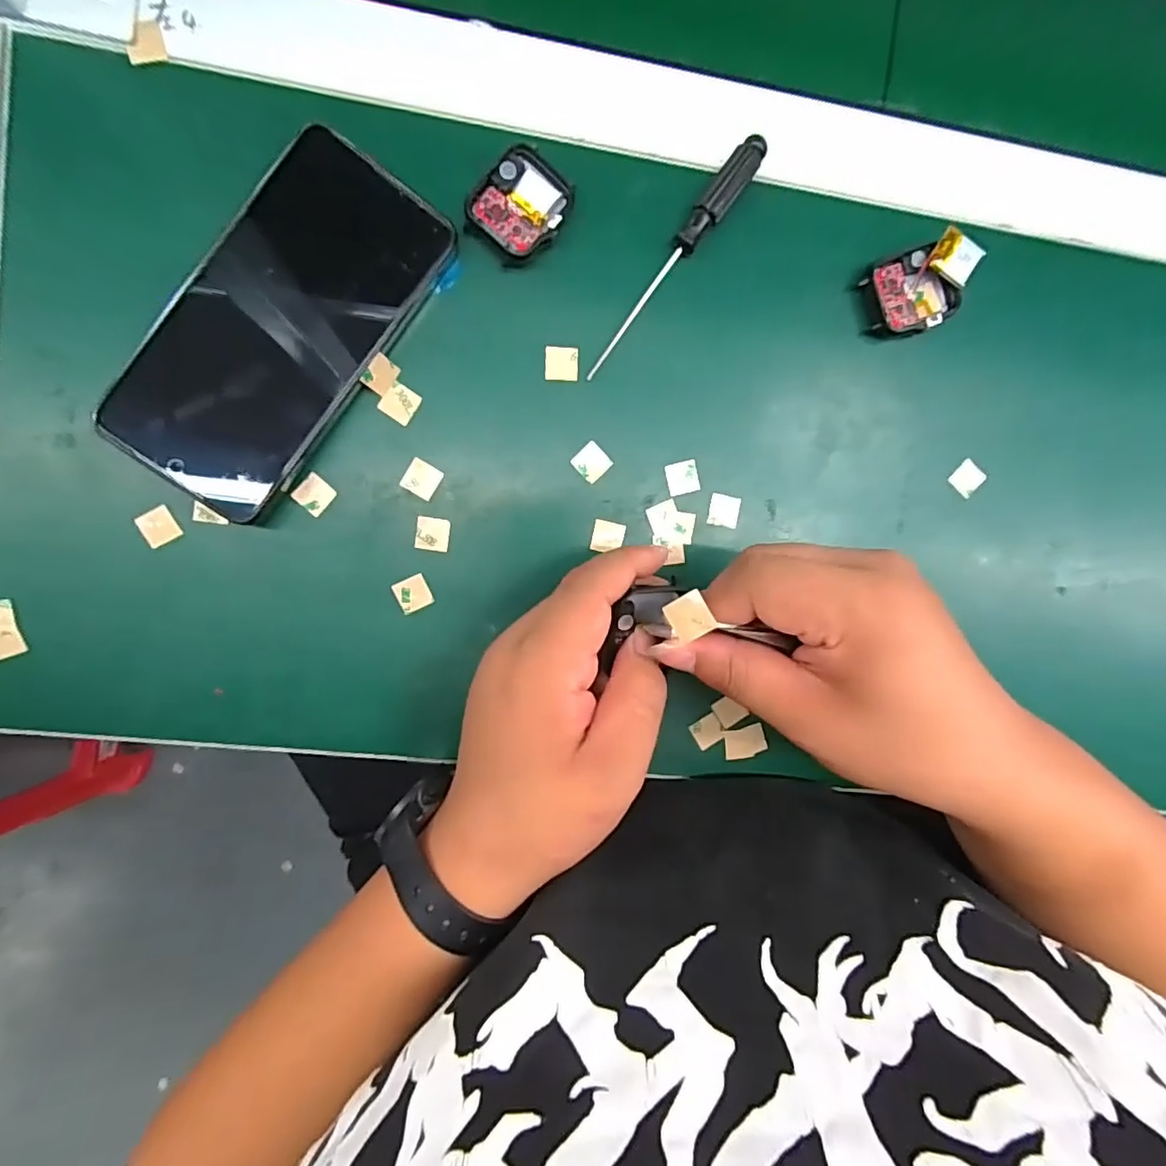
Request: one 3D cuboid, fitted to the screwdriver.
[{"bbox_3d":[0.044,-0.152,0.275,0.014,0.012,0.131,36,90,-8],"label":"screwdriver"}]

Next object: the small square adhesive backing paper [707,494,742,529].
[{"bbox_3d":[0.071,-0.036,0.292,0.016,0.004,0.016,9,94,-7],"label":"small square adhesive backing paper"}]

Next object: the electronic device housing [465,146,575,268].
[{"bbox_3d":[-0.028,-0.171,0.265,0.037,0.008,0.047,40,90,-8],"label":"electronic device housing"}]

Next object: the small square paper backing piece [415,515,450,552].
[{"bbox_3d":[-0.071,-0.023,0.278,0.015,0.004,0.016,7,94,-7],"label":"small square paper backing piece"}]

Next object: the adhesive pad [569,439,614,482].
[{"bbox_3d":[0.004,-0.058,0.283,0.015,0.004,0.016,44,89,-8],"label":"adhesive pad"}]

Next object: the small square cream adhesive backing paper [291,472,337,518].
[{"bbox_3d":[-0.125,-0.041,0.270,0.015,0.004,0.016,42,89,-8],"label":"small square cream adhesive backing paper"}]

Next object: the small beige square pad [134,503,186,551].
[{"bbox_3d":[-0.191,-0.025,0.263,0.015,0.004,0.015,-28,97,-3],"label":"small beige square pad"}]

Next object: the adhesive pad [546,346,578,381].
[{"bbox_3d":[-0.010,-0.104,0.278,0.016,0.004,0.015,1,95,-7],"label":"adhesive pad"}]

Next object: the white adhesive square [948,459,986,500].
[{"bbox_3d":[0.203,-0.055,0.308,0.015,0.004,0.016,41,89,-8],"label":"white adhesive square"}]

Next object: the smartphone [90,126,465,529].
[{"bbox_3d":[-0.131,-0.110,0.256,0.077,0.016,0.160,35,90,-8],"label":"smartphone"}]

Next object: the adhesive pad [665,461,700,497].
[{"bbox_3d":[0.050,-0.052,0.289,0.016,0.004,0.016,-13,96,-5],"label":"adhesive pad"}]

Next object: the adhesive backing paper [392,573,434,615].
[{"bbox_3d":[-0.081,0.005,0.279,0.016,0.004,0.016,-25,97,-4],"label":"adhesive backing paper"}]

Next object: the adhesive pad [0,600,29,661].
[{"bbox_3d":[-0.259,0.021,0.261,0.015,0.005,0.026,-9,96,-6],"label":"adhesive pad"}]

